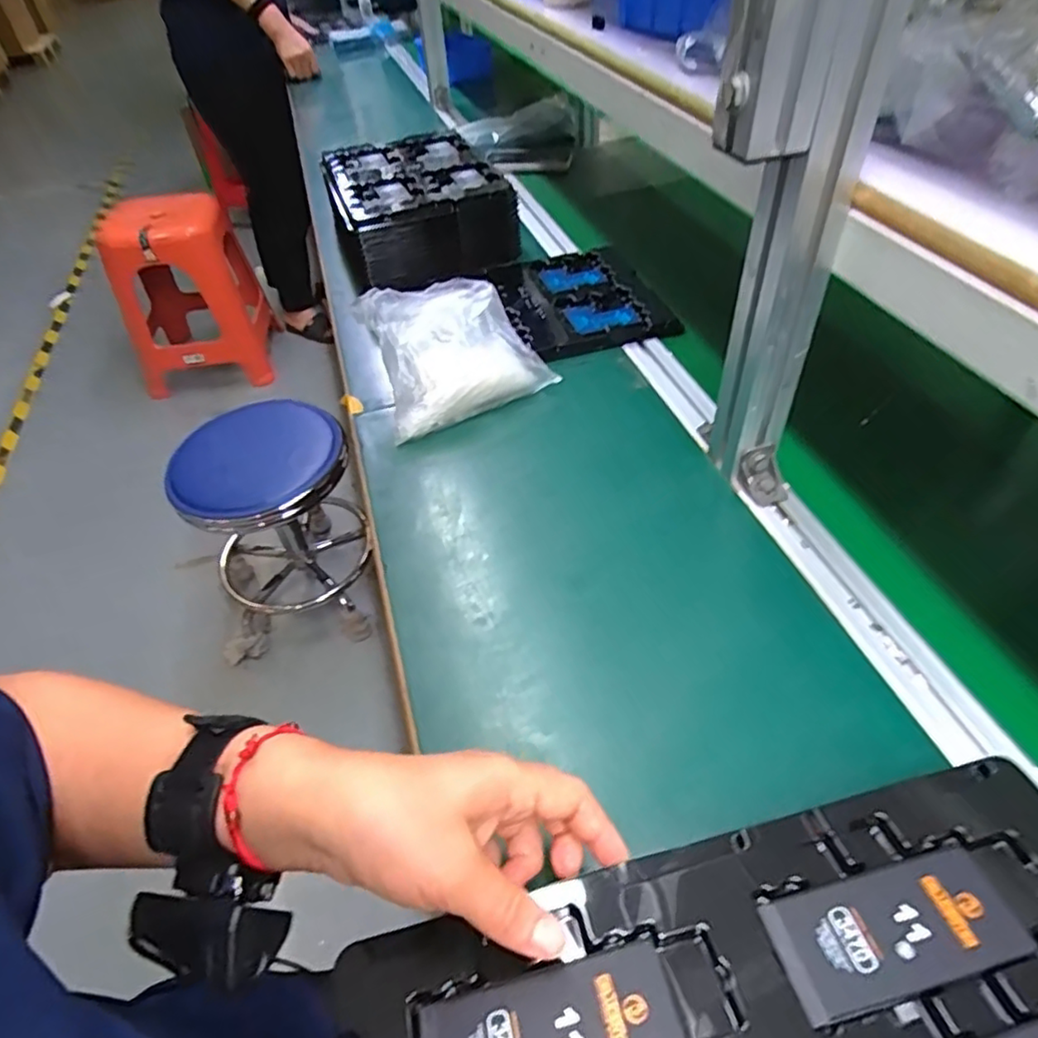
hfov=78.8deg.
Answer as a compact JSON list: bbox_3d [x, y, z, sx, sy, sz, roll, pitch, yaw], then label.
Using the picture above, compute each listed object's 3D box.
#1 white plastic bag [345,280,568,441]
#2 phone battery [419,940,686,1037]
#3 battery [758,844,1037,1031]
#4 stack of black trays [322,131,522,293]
[{"bbox_3d":[-0.066,-0.167,0.624,0.161,0.090,0.117,-23,49,-17],"label":"white plastic bag"},{"bbox_3d":[0.012,0.199,0.243,0.099,0.004,0.043,-13,47,-8],"label":"phone battery"},{"bbox_3d":[0.155,0.170,0.262,0.099,0.005,0.044,-12,47,-8],"label":"battery"},{"bbox_3d":[-0.141,-0.441,0.881,0.214,0.092,0.282,-17,48,-12],"label":"stack of black trays"}]

